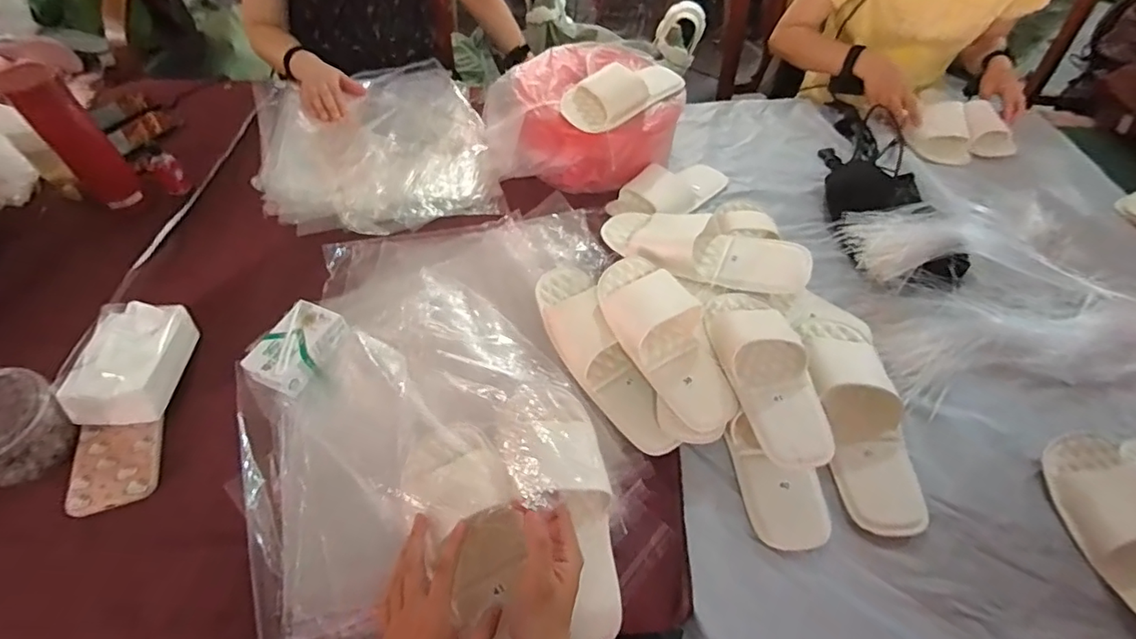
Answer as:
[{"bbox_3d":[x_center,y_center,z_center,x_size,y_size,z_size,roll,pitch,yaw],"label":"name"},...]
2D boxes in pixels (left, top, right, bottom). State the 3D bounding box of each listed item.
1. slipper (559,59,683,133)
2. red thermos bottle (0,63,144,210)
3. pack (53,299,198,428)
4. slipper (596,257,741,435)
[{"bbox_3d":[0.098,-0.375,0.849,0.225,0.063,0.097,-31,59,-23],"label":"slipper"},{"bbox_3d":[-0.691,-0.248,0.740,0.076,0.195,0.056,-36,61,-26],"label":"red thermos bottle"},{"bbox_3d":[-0.513,0.048,0.623,0.088,0.076,0.138,-5,52,-6],"label":"pack"},{"bbox_3d":[0.120,0.020,0.625,0.105,0.051,0.233,-26,74,-14],"label":"slipper"}]

